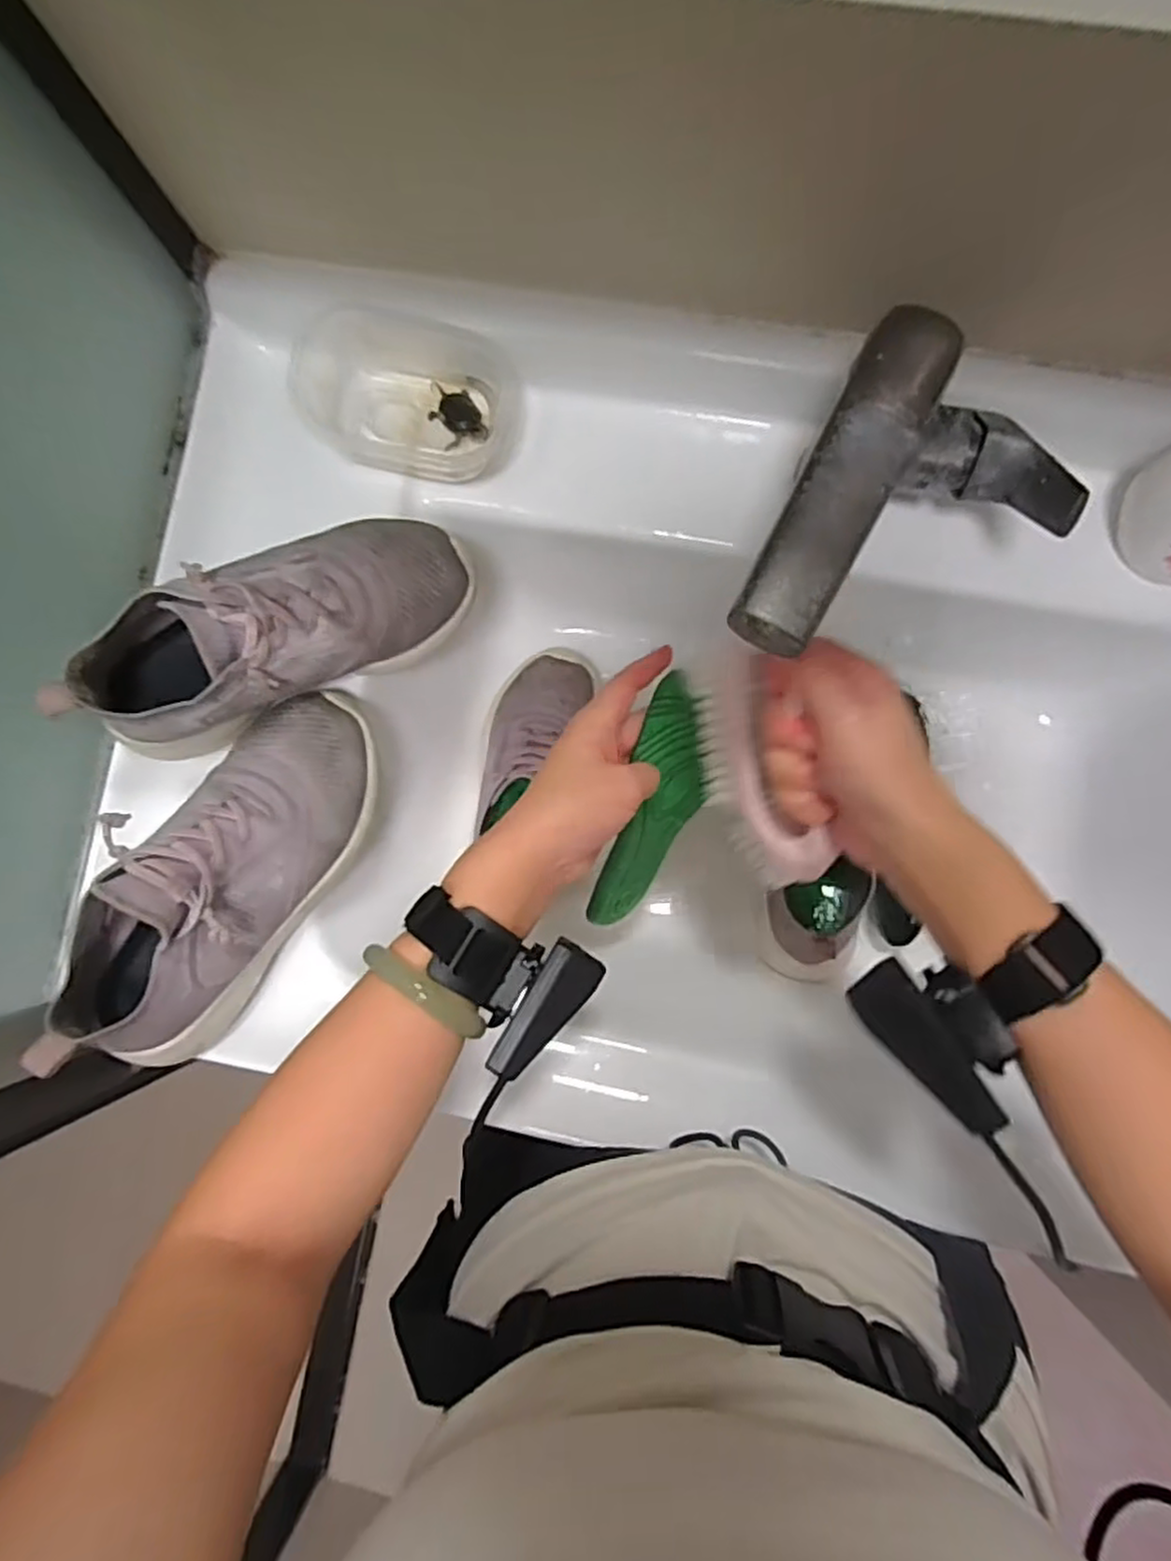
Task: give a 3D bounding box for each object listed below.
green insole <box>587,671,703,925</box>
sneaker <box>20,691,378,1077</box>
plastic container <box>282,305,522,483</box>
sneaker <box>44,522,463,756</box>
[{"bbox_3d":[0.041,0.022,0.442,0.042,0.036,0.161,18,114,6],"label":"green insole"},{"bbox_3d":[-0.197,0.049,0.405,0.085,0.104,0.226,30,74,6],"label":"sneaker"},{"bbox_3d":[-0.112,-0.243,0.459,0.138,0.050,0.091,12,86,5],"label":"plastic container"},{"bbox_3d":[-0.173,-0.088,0.418,0.216,0.081,0.078,-24,84,-13],"label":"sneaker"}]

